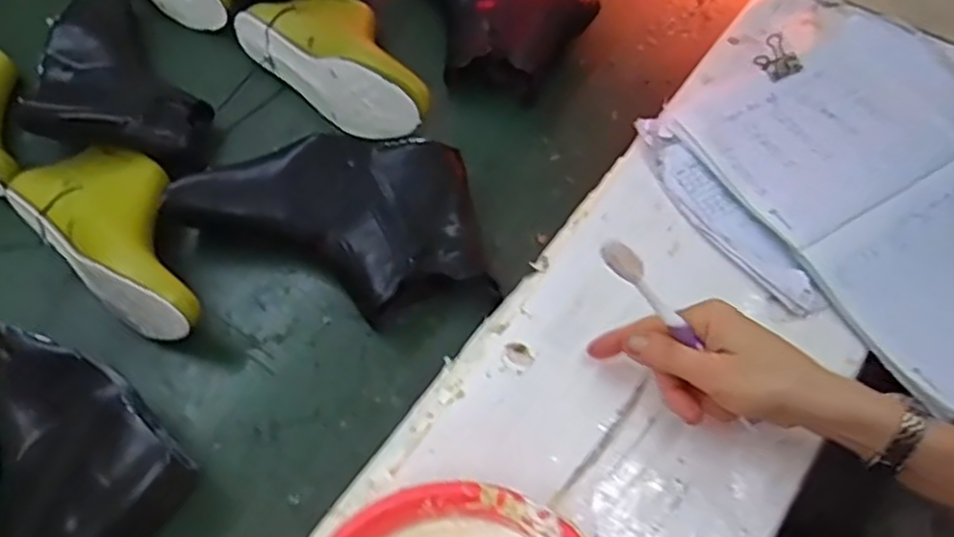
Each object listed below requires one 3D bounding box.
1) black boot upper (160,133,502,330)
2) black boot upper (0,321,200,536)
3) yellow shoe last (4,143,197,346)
[{"bbox_3d":[-0.126,-0.031,0.588,0.264,0.056,0.157,-5,62,-2],"label":"black boot upper"},{"bbox_3d":[-0.314,0.130,0.502,0.238,0.061,0.148,40,69,19],"label":"black boot upper"},{"bbox_3d":[-0.292,-0.033,0.589,0.229,0.077,0.105,38,69,18],"label":"yellow shoe last"}]

